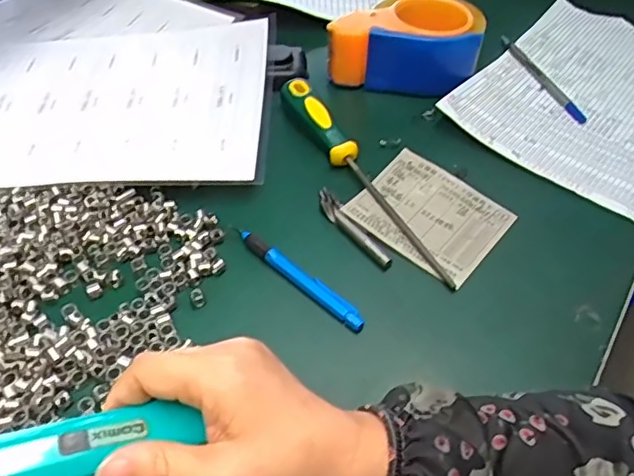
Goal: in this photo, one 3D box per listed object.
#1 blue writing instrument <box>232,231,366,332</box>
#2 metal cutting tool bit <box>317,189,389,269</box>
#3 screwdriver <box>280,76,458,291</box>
[{"bbox_3d":[-0.013,0.027,0.412,0.118,0.011,0.013,34,60,26],"label":"blue writing instrument"},{"bbox_3d":[0.025,-0.008,0.443,0.014,0.009,0.088,-26,55,-18],"label":"metal cutting tool bit"},{"bbox_3d":[0.036,-0.055,0.468,0.024,0.026,0.242,-25,54,-17],"label":"screwdriver"}]

